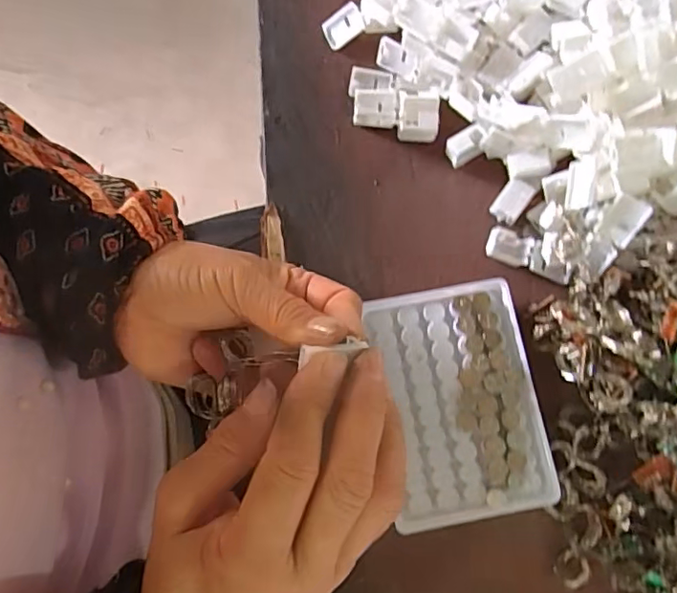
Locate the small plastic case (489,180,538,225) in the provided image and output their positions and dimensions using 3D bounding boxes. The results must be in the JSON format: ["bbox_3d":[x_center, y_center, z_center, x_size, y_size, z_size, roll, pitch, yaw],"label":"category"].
[{"bbox_3d":[0.114,-0.062,0.358,0.018,0.011,0.029,37,81,8],"label":"small plastic case"}]

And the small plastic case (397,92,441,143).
[{"bbox_3d":[0.053,-0.119,0.364,0.026,0.016,0.028,2,79,1],"label":"small plastic case"}]

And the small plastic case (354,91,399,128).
[{"bbox_3d":[0.025,-0.125,0.364,0.029,0.017,0.021,2,79,1],"label":"small plastic case"}]

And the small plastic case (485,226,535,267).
[{"bbox_3d":[0.109,-0.032,0.352,0.027,0.005,0.021,17,79,4],"label":"small plastic case"}]

